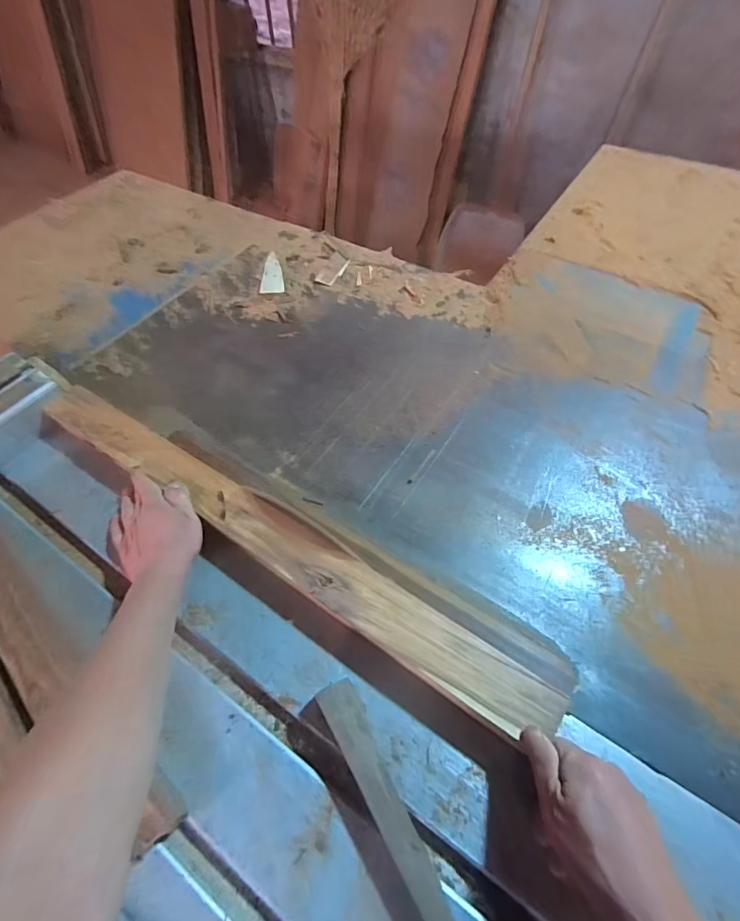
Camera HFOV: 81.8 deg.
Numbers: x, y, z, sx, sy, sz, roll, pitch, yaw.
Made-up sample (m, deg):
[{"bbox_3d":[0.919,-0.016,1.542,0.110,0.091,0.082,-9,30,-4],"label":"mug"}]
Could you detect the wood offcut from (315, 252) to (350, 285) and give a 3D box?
[{"bbox_3d":[-0.067,-0.358,0.797,0.040,0.006,0.088,18,58,14],"label":"wood offcut"}]

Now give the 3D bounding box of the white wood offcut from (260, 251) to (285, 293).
[{"bbox_3d":[-0.183,-0.354,0.801,0.043,0.007,0.130,-7,56,-3],"label":"white wood offcut"}]

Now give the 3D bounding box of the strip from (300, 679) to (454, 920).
[{"bbox_3d":[0.035,0.325,0.321,0.046,0.028,0.305,-27,59,-15],"label":"strip"}]

